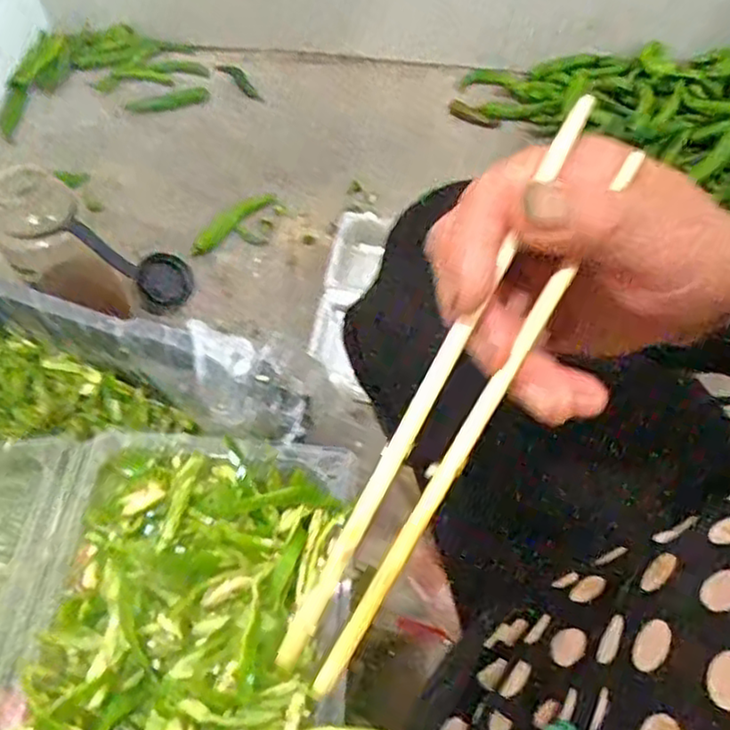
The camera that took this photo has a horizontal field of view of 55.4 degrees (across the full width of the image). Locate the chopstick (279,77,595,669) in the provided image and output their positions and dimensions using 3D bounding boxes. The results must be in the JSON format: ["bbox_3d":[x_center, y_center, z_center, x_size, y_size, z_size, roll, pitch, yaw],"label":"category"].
[{"bbox_3d":[0.024,0.001,0.214,0.007,0.007,0.195,27,83,17],"label":"chopstick"}]

